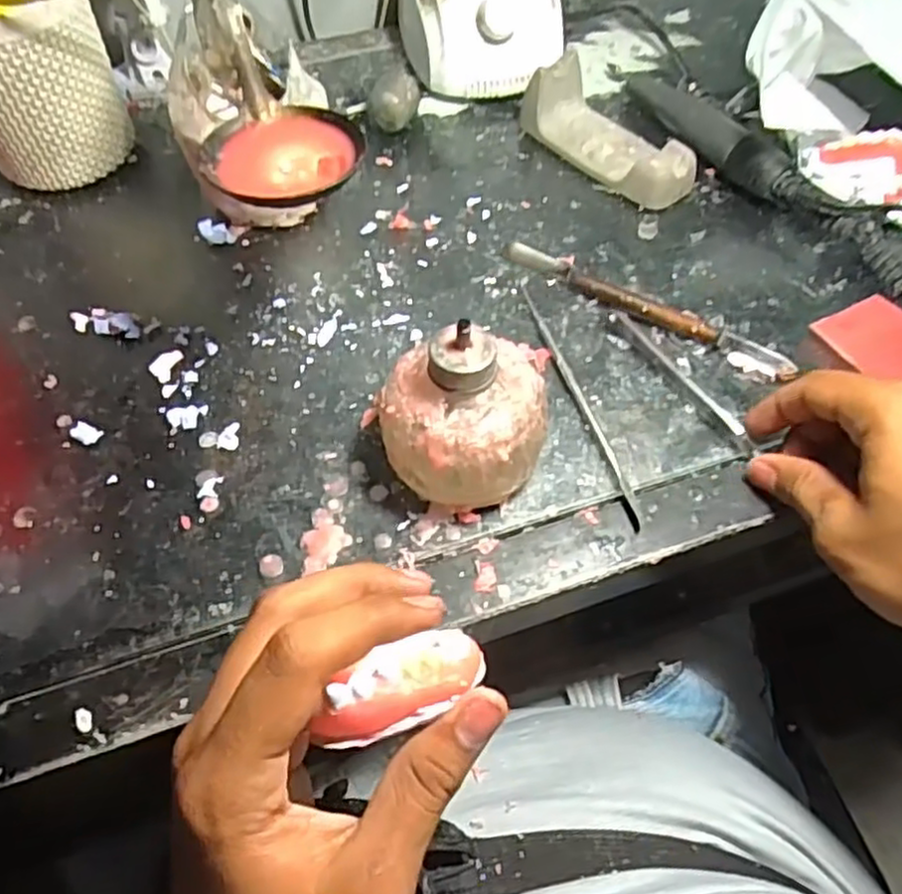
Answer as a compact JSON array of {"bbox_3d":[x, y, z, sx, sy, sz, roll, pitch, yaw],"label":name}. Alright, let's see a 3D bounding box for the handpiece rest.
[{"bbox_3d":[0.105,-0.207,0.469,0.049,0.040,0.123,-36,64,-20],"label":"handpiece rest"}]

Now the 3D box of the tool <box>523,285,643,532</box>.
[{"bbox_3d":[0.066,-0.028,0.370,0.006,0.005,0.157,-15,58,-9],"label":"tool"}]

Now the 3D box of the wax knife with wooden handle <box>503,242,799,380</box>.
[{"bbox_3d":[0.109,-0.081,0.405,0.173,0.011,0.021,28,62,17],"label":"wax knife with wooden handle"}]

